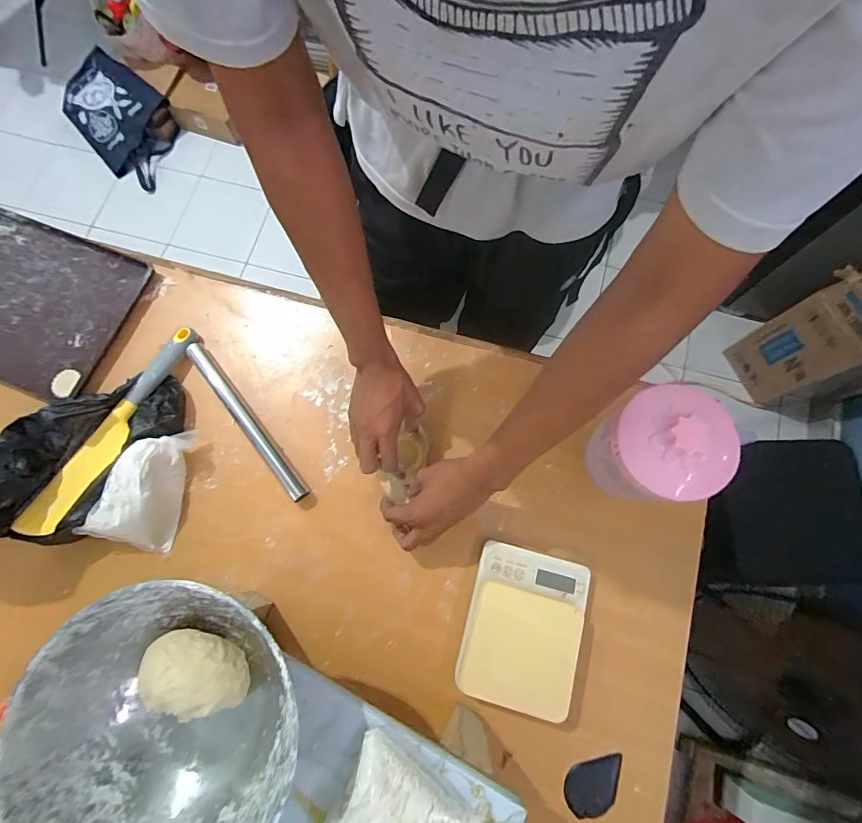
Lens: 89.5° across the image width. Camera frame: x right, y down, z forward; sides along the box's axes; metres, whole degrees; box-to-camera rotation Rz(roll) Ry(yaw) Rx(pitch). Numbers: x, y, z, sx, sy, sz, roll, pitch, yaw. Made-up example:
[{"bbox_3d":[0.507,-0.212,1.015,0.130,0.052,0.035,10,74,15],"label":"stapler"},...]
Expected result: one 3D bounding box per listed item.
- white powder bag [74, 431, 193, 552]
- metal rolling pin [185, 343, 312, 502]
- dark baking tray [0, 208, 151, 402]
[{"bbox_3d":[-0.364,0.096,0.564,0.090,0.062,0.156,19,77,7],"label":"white powder bag"},{"bbox_3d":[-0.256,0.011,0.605,0.023,0.022,0.275,-38,77,-8],"label":"metal rolling pin"},{"bbox_3d":[-0.645,-0.180,0.669,0.365,0.033,0.249,20,77,7],"label":"dark baking tray"}]

